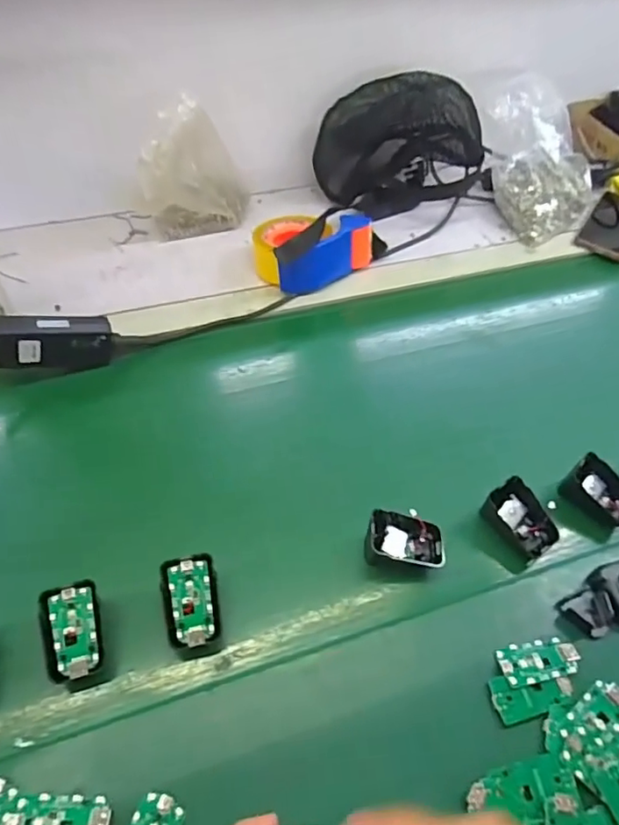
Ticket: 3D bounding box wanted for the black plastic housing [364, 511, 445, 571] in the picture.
[{"bbox_3d":[0.084,0.113,0.485,0.069,0.030,0.045,6,50,0],"label":"black plastic housing"}]

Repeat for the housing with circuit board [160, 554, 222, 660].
[{"bbox_3d":[-0.096,0.159,0.447,0.042,0.029,0.076,-6,67,-13],"label":"housing with circuit board"}]

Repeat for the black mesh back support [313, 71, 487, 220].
[{"bbox_3d":[0.137,-0.403,0.819,0.250,0.170,0.123,-5,51,-8],"label":"black mesh back support"}]

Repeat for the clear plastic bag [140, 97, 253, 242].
[{"bbox_3d":[-0.155,-0.322,0.744,0.143,0.159,0.070,-8,52,-11],"label":"clear plastic bag"}]

